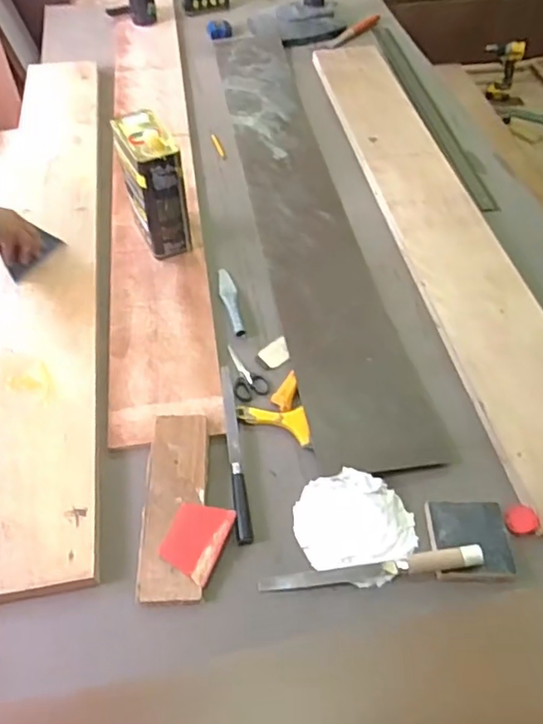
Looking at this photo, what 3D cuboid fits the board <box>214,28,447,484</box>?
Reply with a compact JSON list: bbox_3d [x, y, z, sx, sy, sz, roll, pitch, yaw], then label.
[{"bbox_3d":[0.063,-0.446,1.403,0.227,0.022,1.590,-7,53,-7],"label":"board"}]

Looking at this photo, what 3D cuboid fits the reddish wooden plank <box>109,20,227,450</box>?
[{"bbox_3d":[-0.304,-0.514,1.461,0.209,0.021,1.651,-7,53,-6],"label":"reddish wooden plank"}]

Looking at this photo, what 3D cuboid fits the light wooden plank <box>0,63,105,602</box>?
[{"bbox_3d":[-0.486,-0.261,1.246,0.212,0.029,1.511,-8,53,-7],"label":"light wooden plank"}]

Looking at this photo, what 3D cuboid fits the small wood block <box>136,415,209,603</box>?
[{"bbox_3d":[-0.155,0.216,0.897,0.097,0.018,0.309,-2,52,0],"label":"small wood block"}]

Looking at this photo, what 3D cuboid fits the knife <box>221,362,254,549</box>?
[{"bbox_3d":[-0.064,0.141,0.964,0.024,0.023,0.334,-7,53,-5],"label":"knife"}]

